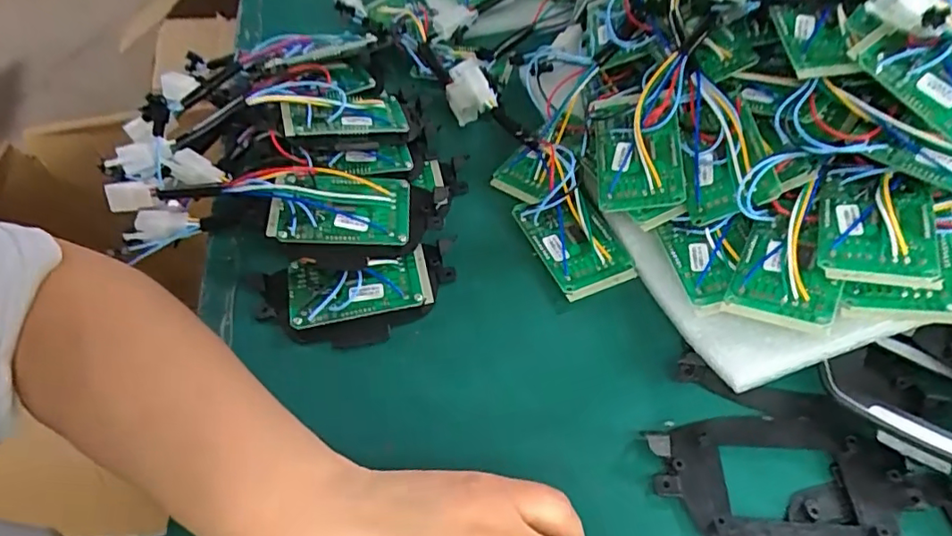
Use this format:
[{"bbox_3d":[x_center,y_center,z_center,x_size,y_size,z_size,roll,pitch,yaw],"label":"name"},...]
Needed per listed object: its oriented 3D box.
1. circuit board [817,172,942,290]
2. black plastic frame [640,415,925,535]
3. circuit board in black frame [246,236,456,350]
[{"bbox_3d":[0.202,-0.021,0.288,0.048,0.007,0.067,7,56,26],"label":"circuit board"},{"bbox_3d":[0.141,0.098,0.265,0.113,0.009,0.063,0,53,4],"label":"black plastic frame"},{"bbox_3d":[-0.071,0.016,0.335,0.119,0.015,0.060,-10,53,-4],"label":"circuit board in black frame"}]

